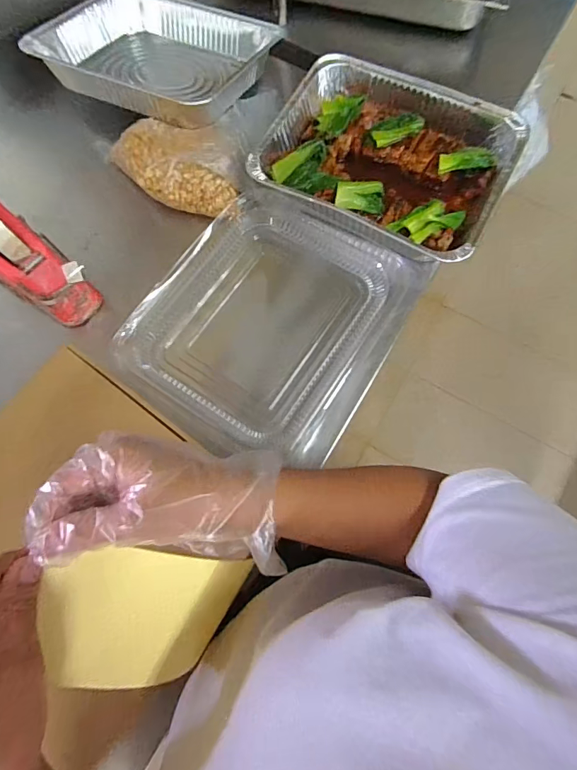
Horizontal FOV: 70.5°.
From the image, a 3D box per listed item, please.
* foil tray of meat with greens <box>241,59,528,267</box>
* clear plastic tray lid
[{"bbox_3d":[0.137,-0.315,0.571,0.315,0.049,0.260,27,75,10],"label":"foil tray of meat with greens"},{"bbox_3d":[-0.019,-0.087,0.526,0.296,0.029,0.344,30,76,10],"label":"clear plastic tray lid"}]

